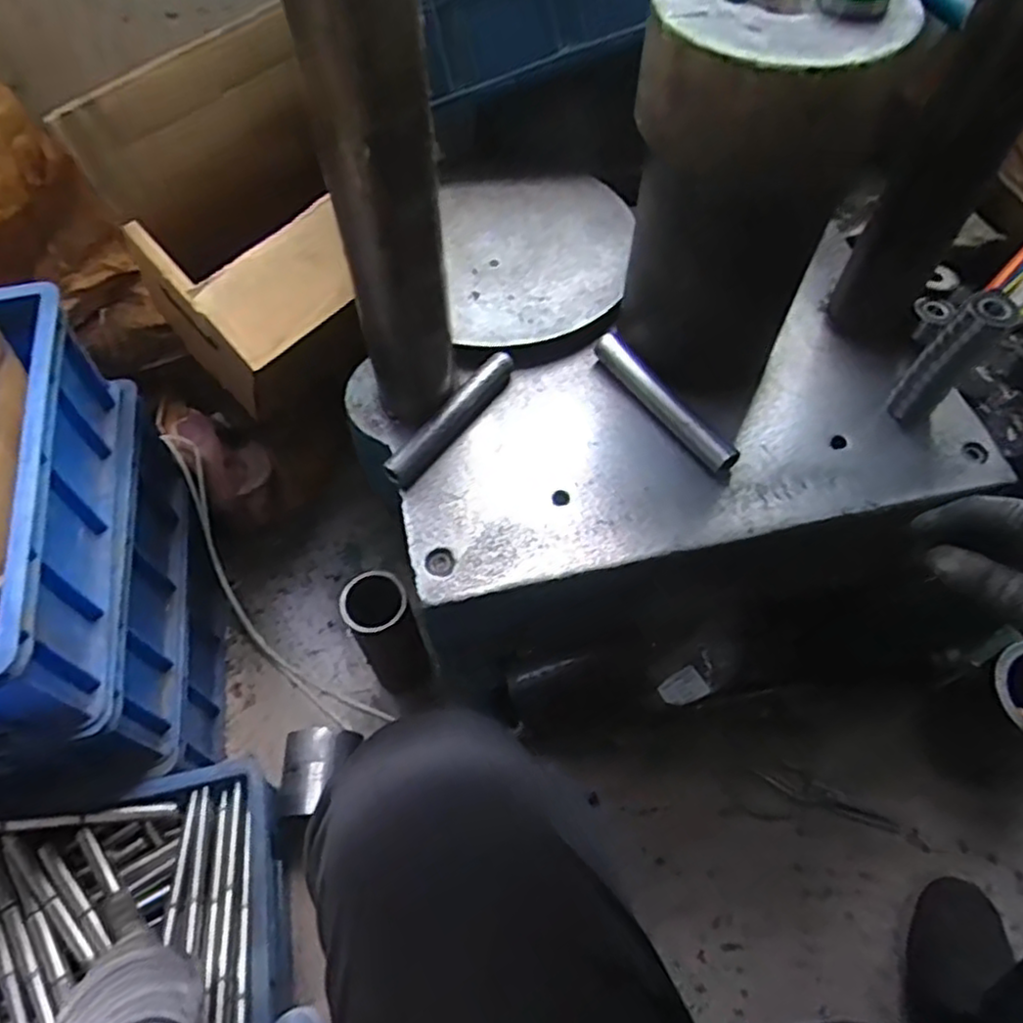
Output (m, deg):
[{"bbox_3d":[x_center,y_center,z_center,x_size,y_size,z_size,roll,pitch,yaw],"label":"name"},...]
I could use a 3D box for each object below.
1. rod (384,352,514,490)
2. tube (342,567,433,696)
[{"bbox_3d":[-0.047,-0.072,0.544,0.023,0.024,0.140,29,63,17],"label":"rod"},{"bbox_3d":[-0.151,0.145,0.821,0.068,0.194,0.056,38,66,21],"label":"tube"}]

